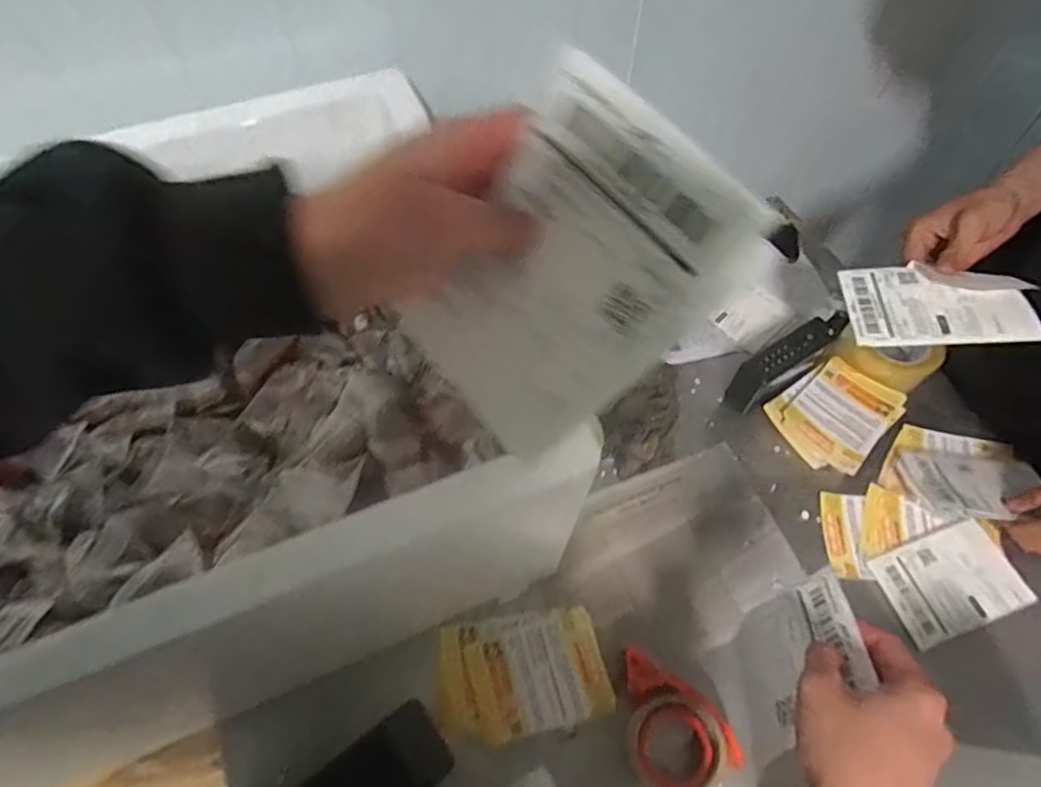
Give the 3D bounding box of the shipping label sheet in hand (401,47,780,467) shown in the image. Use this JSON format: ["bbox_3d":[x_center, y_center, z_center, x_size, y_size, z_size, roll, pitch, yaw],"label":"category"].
[{"bbox_3d":[0.019,-0.046,0.269,0.100,0.156,0.007,40,30,2],"label":"shipping label sheet in hand"}]

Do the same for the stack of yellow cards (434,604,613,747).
[{"bbox_3d":[0.002,0.296,0.639,0.173,0.009,0.120,-12,59,-8],"label":"stack of yellow cards"}]

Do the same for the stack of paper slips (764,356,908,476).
[{"bbox_3d":[0.412,0.029,0.777,0.150,0.029,0.124,-29,63,-17],"label":"stack of paper slips"}]

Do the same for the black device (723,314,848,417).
[{"bbox_3d":[0.345,-0.048,0.769,0.184,0.057,0.046,-34,64,-6],"label":"black device"}]

